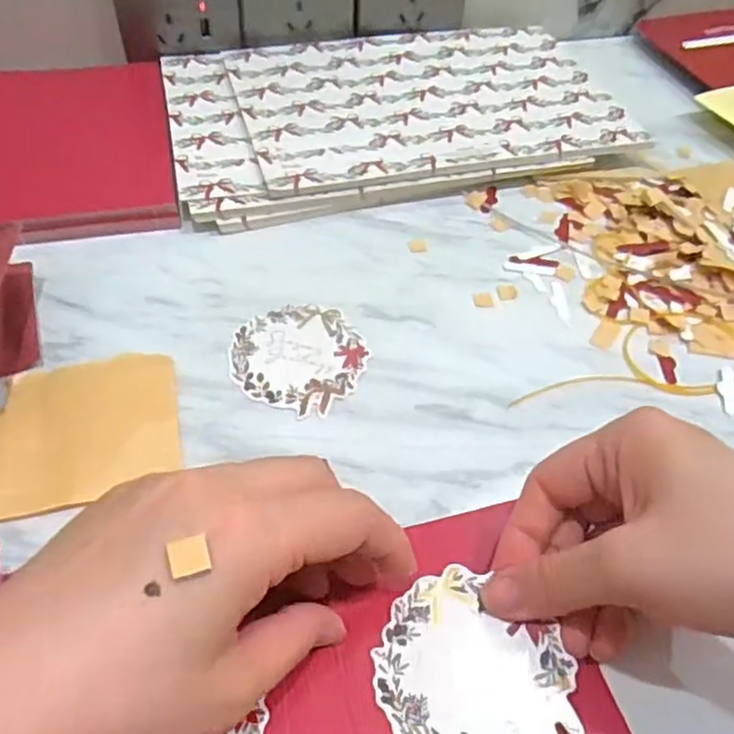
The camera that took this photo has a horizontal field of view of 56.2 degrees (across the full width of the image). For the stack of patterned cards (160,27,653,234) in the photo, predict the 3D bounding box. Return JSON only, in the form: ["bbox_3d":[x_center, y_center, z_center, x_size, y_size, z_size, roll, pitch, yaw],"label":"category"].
[{"bbox_3d":[0.019,-0.179,0.471,0.296,0.014,0.179,-10,54,-11],"label":"stack of patterned cards"}]

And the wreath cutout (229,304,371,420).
[{"bbox_3d":[-0.035,-0.007,0.350,0.067,0.004,0.066,2,50,-3],"label":"wreath cutout"}]

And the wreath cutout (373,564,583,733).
[{"bbox_3d":[0.037,0.112,0.247,0.071,0.004,0.061,35,64,24],"label":"wreath cutout"}]

